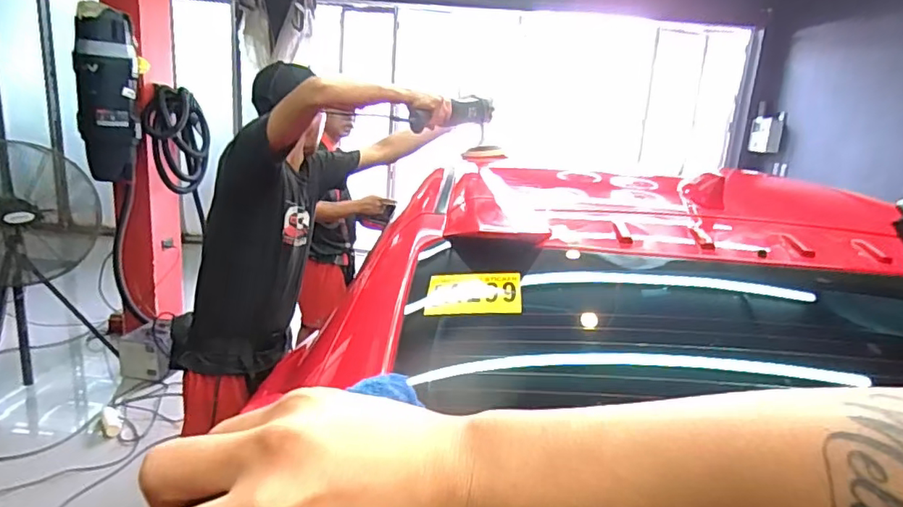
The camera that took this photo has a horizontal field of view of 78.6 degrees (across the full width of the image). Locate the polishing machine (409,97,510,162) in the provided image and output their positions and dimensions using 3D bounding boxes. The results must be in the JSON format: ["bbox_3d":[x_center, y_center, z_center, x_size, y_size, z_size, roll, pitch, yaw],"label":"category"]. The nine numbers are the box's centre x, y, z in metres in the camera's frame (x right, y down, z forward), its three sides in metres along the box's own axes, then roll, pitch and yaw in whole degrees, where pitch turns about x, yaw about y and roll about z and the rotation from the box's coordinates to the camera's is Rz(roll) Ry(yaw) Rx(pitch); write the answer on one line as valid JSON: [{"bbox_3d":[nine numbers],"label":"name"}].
[{"bbox_3d":[0.032,-0.323,1.442,0.111,0.164,0.413,11,15,25],"label":"polishing machine"}]

